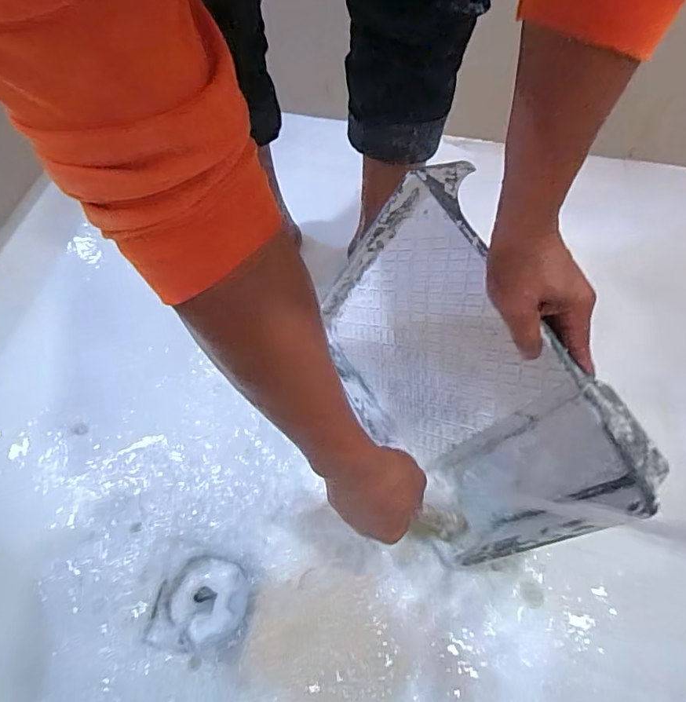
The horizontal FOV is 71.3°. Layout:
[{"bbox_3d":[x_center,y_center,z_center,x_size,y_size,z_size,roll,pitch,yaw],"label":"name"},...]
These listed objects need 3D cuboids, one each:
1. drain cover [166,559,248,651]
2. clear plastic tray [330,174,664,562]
[{"bbox_3d":[-0.162,0.301,0.584,0.092,0.017,0.086,41,68,20],"label":"drain cover"},{"bbox_3d":[0.105,0.039,0.516,0.085,0.292,0.353,-27,75,-38],"label":"clear plastic tray"}]

